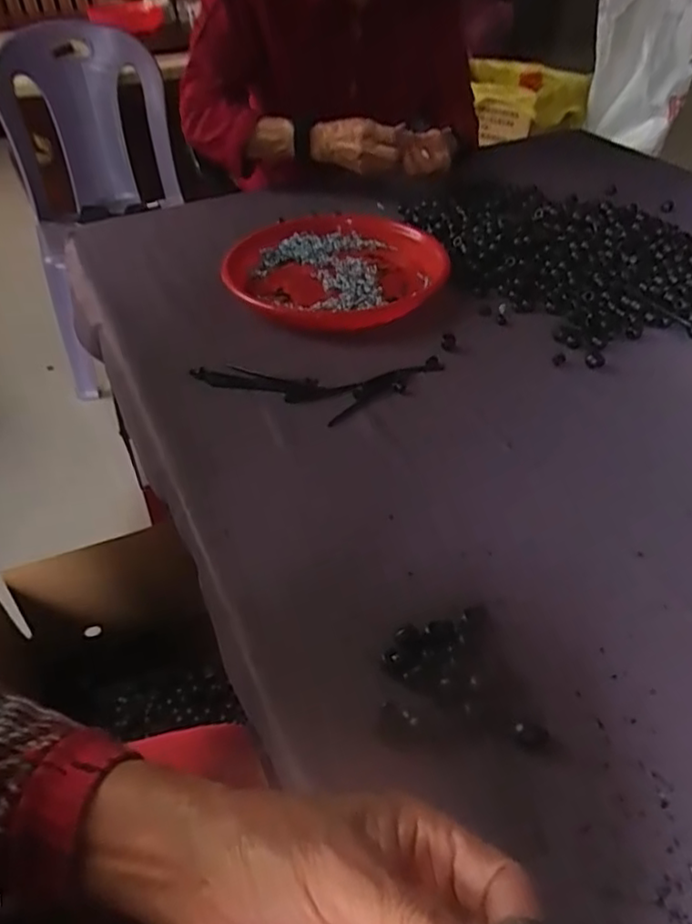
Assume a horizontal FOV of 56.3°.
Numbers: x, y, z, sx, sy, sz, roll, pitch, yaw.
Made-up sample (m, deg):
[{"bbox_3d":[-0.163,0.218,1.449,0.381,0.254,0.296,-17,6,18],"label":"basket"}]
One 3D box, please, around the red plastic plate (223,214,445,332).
[{"bbox_3d":[-0.010,-0.223,0.739,0.236,0.039,0.236,-1,42,1],"label":"red plastic plate"}]

